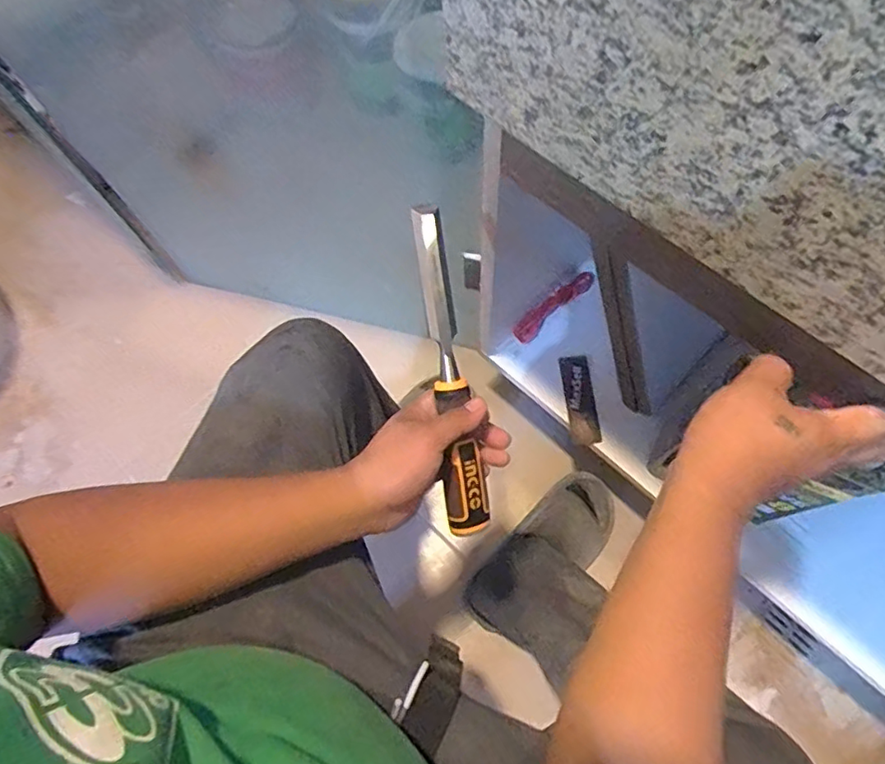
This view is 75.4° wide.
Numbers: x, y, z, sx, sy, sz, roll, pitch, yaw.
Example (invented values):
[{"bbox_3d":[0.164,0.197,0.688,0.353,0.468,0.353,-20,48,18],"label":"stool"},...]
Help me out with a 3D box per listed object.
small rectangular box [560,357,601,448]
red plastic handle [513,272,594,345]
[{"bbox_3d":[0.206,0.026,0.859,0.038,0.026,0.136,-6,68,0],"label":"small rectangular box"},{"bbox_3d":[0.176,-0.119,0.901,0.155,0.028,0.033,-39,72,-12],"label":"red plastic handle"}]

